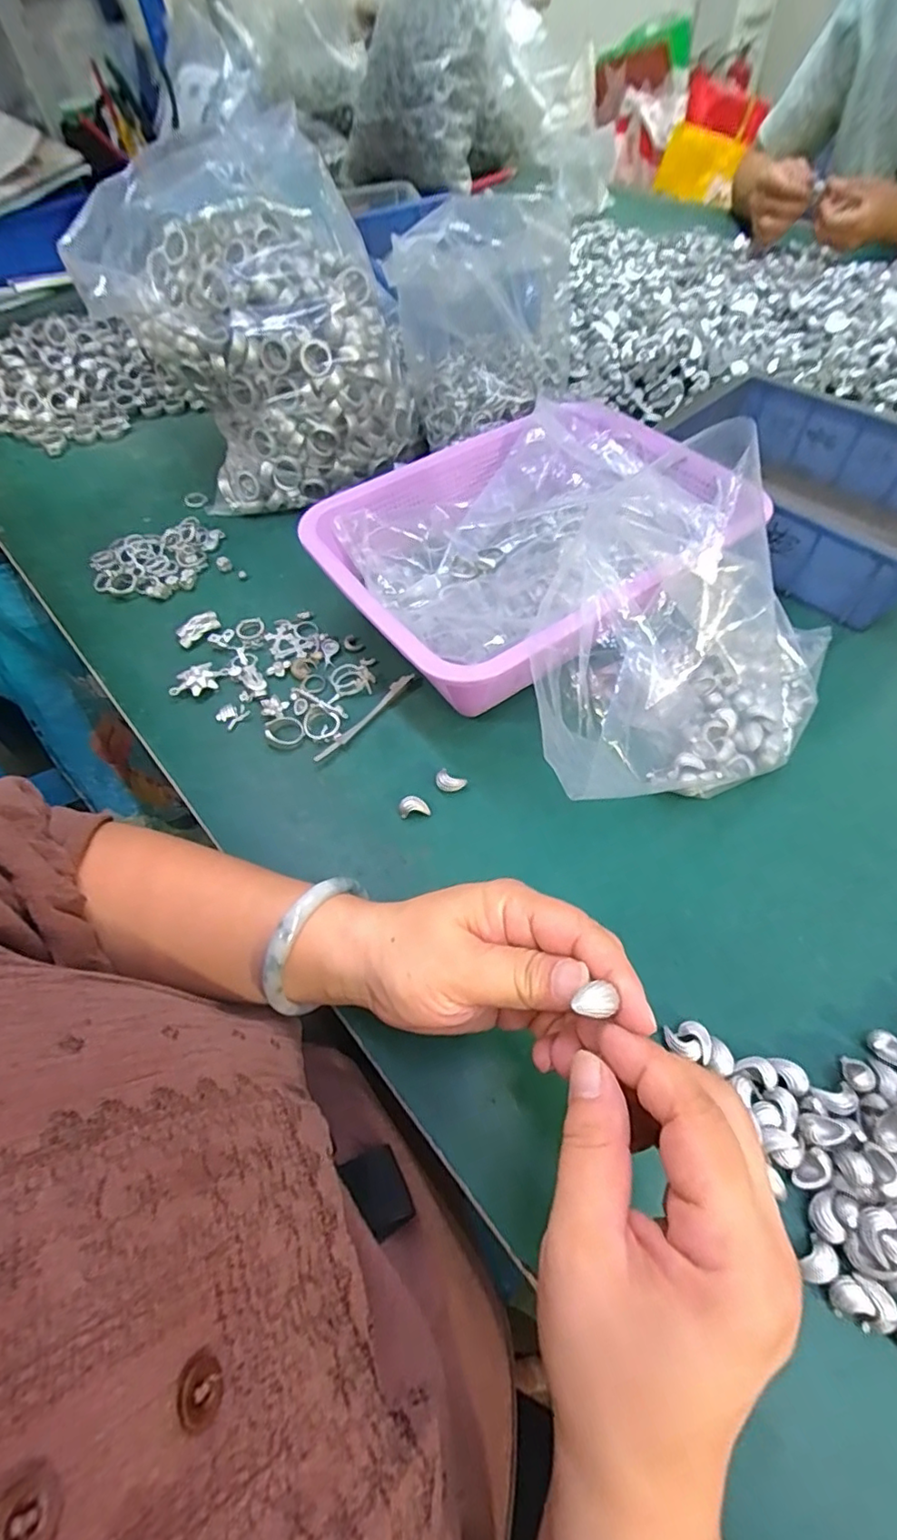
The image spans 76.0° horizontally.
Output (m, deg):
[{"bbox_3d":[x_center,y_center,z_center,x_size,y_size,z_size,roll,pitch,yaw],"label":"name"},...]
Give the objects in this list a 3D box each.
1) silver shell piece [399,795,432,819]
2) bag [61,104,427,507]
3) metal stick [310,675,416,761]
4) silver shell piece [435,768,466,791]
[{"bbox_3d":[-0.022,0.024,0.373,0.020,0.012,0.010,-6,57,0],"label":"silver shell piece"},{"bbox_3d":[-0.168,-0.381,0.515,0.259,0.233,0.145,-6,57,0],"label":"bag"},{"bbox_3d":[-0.061,-0.040,0.422,0.010,0.006,0.098,34,65,22],"label":"metal stick"},{"bbox_3d":[0.001,0.008,0.383,0.019,0.010,0.012,19,61,15],"label":"silver shell piece"}]

